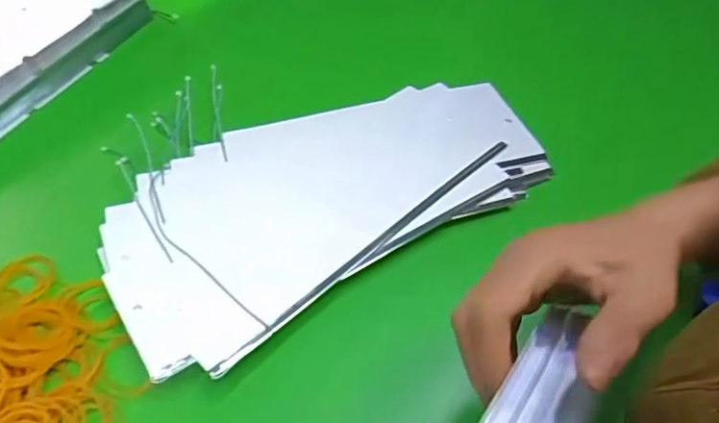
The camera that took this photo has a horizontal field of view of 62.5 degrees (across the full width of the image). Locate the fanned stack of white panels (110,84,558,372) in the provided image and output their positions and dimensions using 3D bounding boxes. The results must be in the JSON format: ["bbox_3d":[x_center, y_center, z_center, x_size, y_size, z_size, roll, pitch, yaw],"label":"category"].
[{"bbox_3d":[-0.020,-0.017,0.502,0.378,0.047,0.198,-28,51,-23],"label":"fanned stack of white panels"}]

